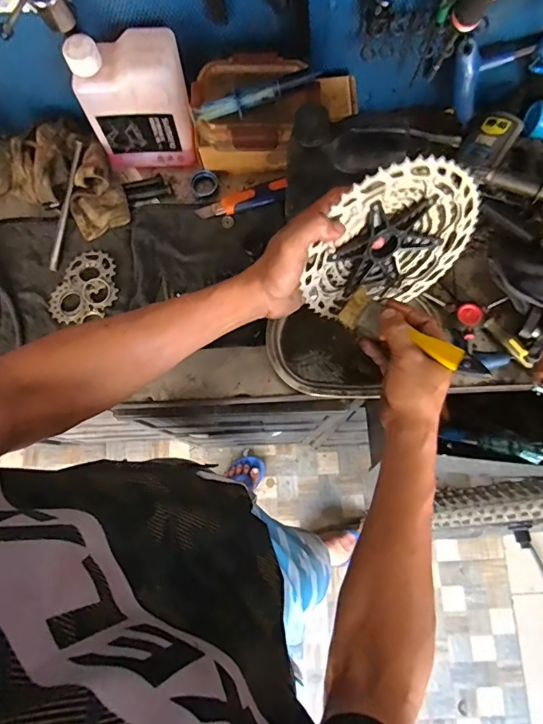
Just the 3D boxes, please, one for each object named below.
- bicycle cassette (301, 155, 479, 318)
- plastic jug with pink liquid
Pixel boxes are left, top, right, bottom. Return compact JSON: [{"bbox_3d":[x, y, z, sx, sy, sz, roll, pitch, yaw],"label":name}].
[{"bbox_3d":[0.117,-0.128,0.474,0.188,0.186,0.043,-21,58,-5],"label":"bicycle cassette"},{"bbox_3d":[-0.164,-0.323,0.578,0.129,0.175,0.056,-5,76,-2],"label":"plastic jug with pink liquid"}]

